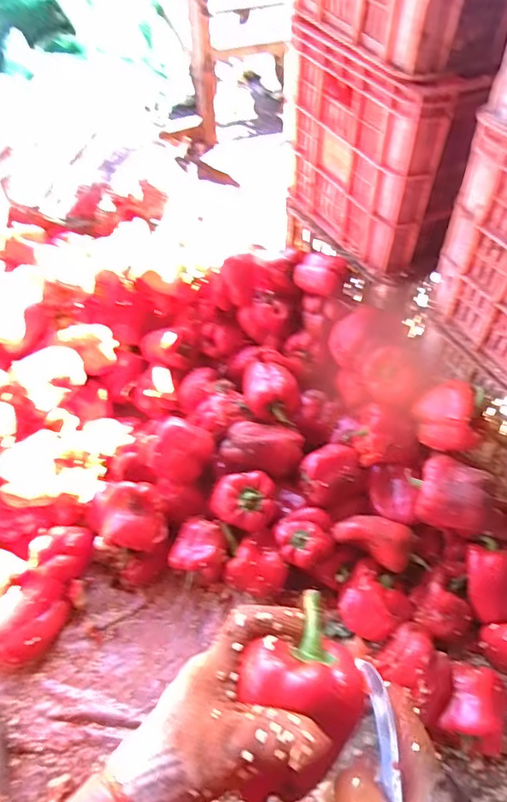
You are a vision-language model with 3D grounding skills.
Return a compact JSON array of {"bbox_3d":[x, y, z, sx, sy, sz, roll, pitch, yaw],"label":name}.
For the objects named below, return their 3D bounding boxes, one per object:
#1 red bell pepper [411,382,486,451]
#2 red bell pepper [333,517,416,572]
[{"bbox_3d":[0.297,0.021,0.766,0.086,0.064,0.091,0,53,0],"label":"red bell pepper"},{"bbox_3d":[0.183,0.206,0.780,0.119,0.048,0.063,21,56,16],"label":"red bell pepper"}]

